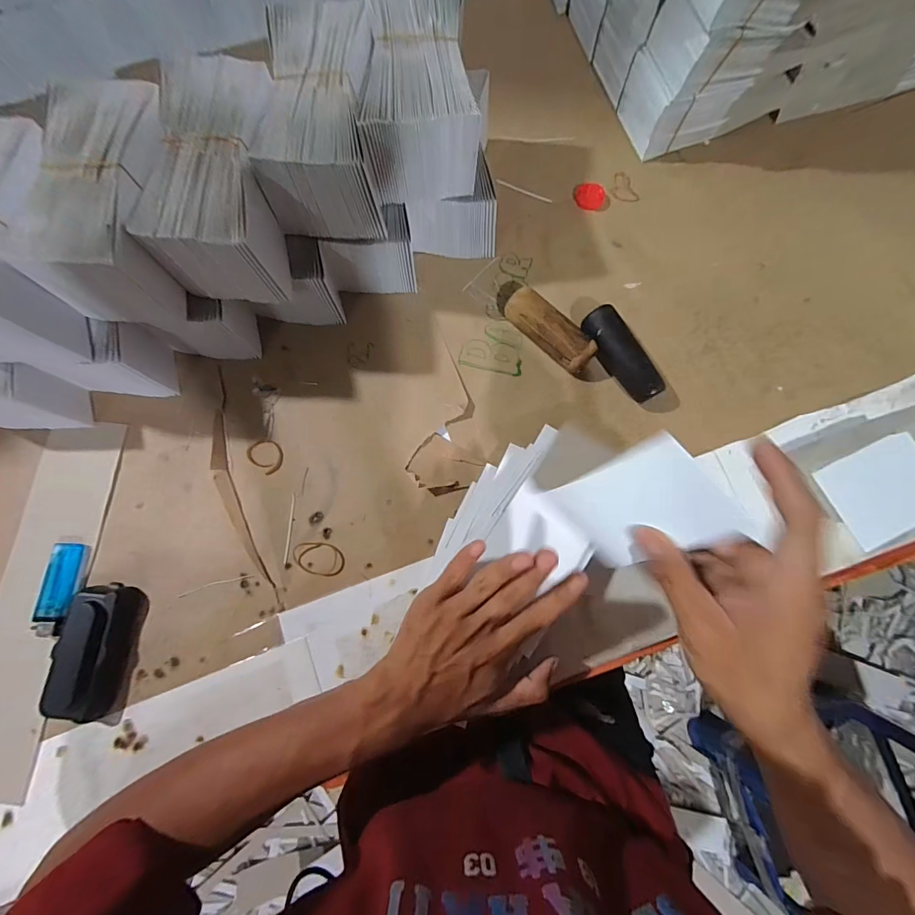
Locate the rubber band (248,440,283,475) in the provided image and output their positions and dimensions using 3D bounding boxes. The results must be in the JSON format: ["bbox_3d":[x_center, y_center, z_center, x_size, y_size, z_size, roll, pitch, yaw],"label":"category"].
[{"bbox_3d":[-0.191,-0.003,0.409,0.036,0.004,0.028,39,80,9],"label":"rubber band"}]

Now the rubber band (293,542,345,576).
[{"bbox_3d":[-0.132,0.096,0.389,0.049,0.004,0.029,12,77,4],"label":"rubber band"}]

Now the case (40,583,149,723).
[{"bbox_3d":[-0.319,0.168,0.358,0.059,0.029,0.104,9,77,3],"label":"case"}]

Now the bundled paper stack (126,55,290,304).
[{"bbox_3d":[-0.192,-0.228,0.345,0.089,0.079,0.168,-1,79,-1],"label":"bundled paper stack"}]

